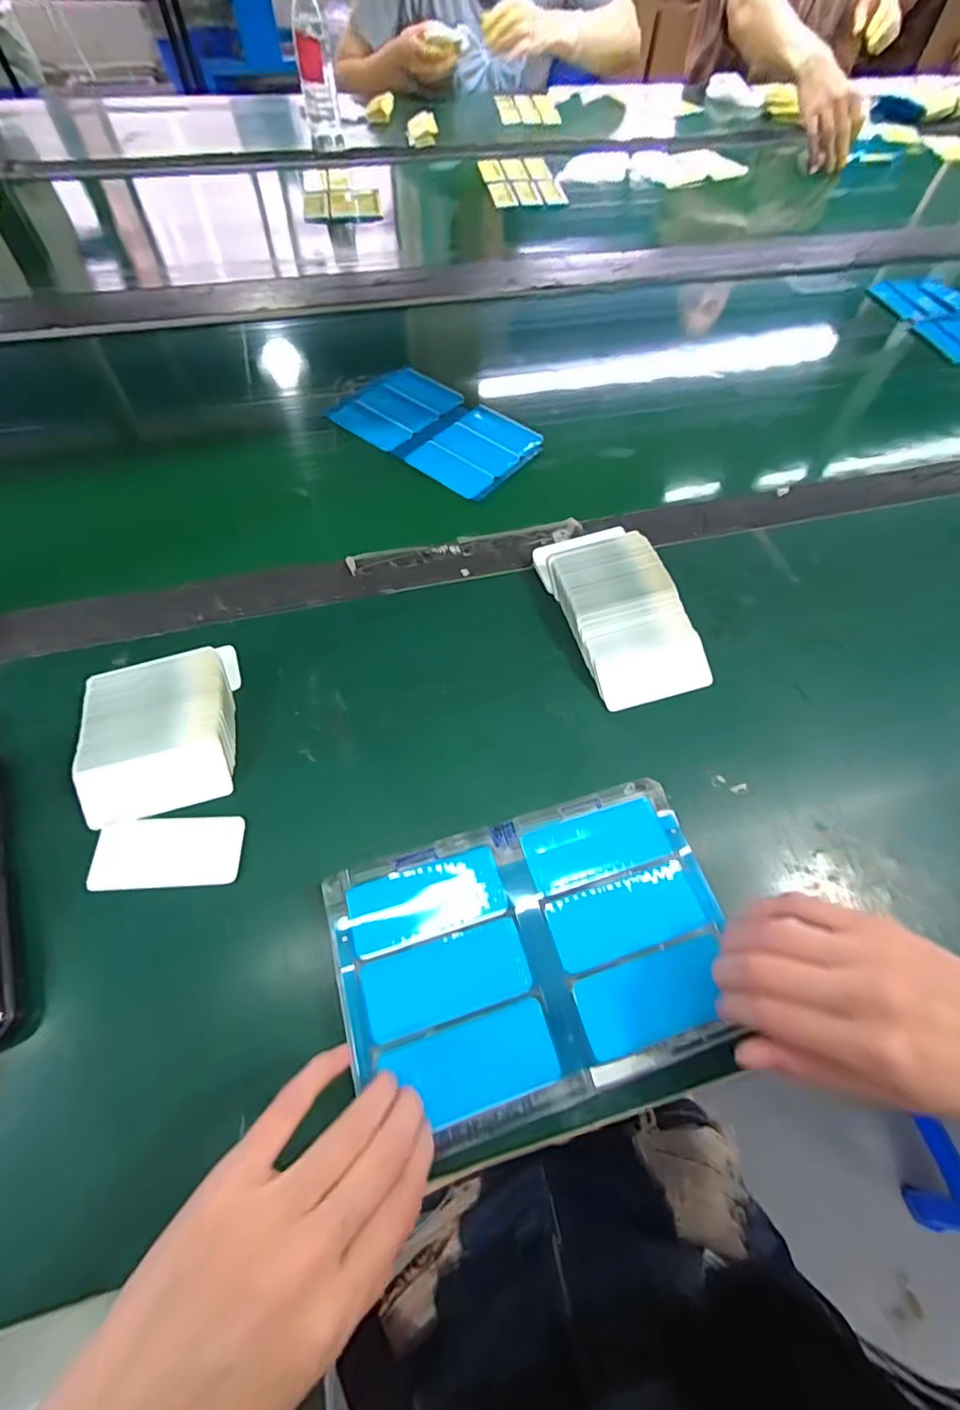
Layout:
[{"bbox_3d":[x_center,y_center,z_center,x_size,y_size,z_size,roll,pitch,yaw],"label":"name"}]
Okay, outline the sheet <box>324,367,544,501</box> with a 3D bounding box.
[{"bbox_3d":[-0.042,-0.278,0.519,0.200,0.011,0.116,37,66,16],"label":"sheet"}]

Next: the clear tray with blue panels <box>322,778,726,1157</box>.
[{"bbox_3d":[0.031,0.125,0.275,0.200,0.011,0.132,-14,61,-10],"label":"clear tray with blue panels"}]

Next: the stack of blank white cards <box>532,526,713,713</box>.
[{"bbox_3d":[0.106,-0.073,0.393,0.087,0.028,0.148,-15,63,-11],"label":"stack of blank white cards"}]

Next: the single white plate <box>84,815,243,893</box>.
[{"bbox_3d":[-0.180,0.086,0.301,0.080,0.007,0.040,-2,61,-4],"label":"single white plate"}]

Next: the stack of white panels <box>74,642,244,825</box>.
[{"bbox_3d":[-0.202,0.014,0.329,0.084,0.023,0.110,-8,62,-7],"label":"stack of white panels"}]

